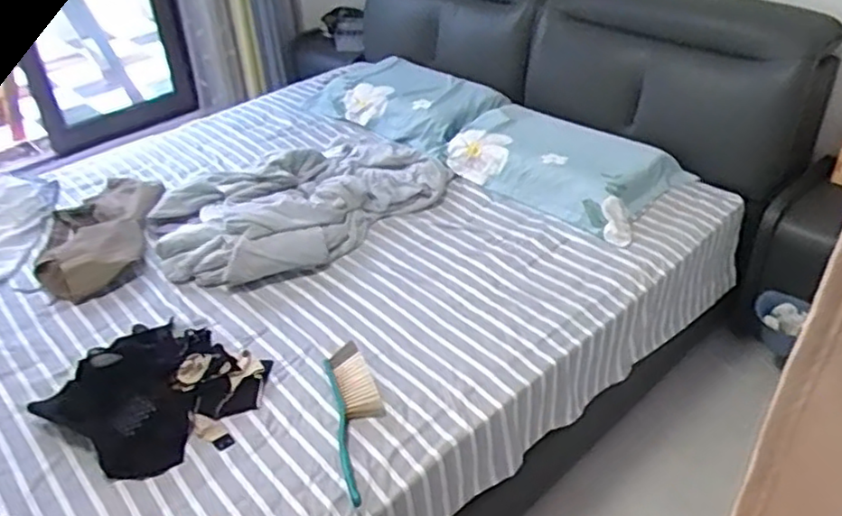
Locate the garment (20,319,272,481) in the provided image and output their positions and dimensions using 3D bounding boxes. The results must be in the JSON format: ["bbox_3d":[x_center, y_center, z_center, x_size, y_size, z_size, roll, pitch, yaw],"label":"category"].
[{"bbox_3d":[-0.555,0.260,1.459,0.436,0.115,0.370,22,43,31],"label":"garment"}]

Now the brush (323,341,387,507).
[{"bbox_3d":[-0.123,0.321,1.382,0.103,0.036,0.381,-11,37,-10],"label":"brush"}]

